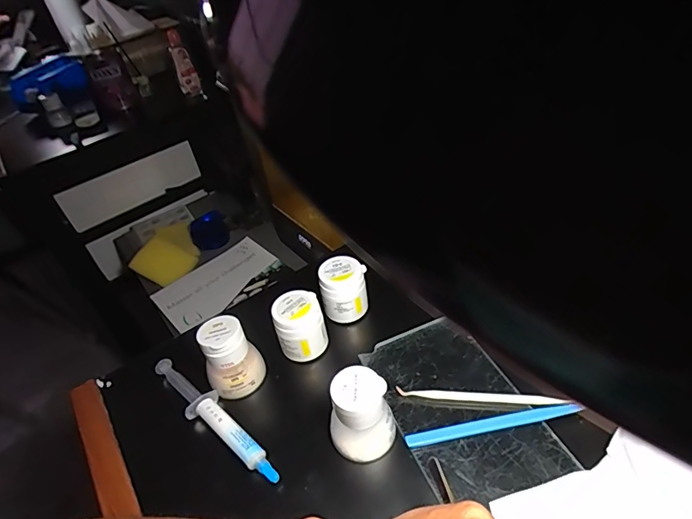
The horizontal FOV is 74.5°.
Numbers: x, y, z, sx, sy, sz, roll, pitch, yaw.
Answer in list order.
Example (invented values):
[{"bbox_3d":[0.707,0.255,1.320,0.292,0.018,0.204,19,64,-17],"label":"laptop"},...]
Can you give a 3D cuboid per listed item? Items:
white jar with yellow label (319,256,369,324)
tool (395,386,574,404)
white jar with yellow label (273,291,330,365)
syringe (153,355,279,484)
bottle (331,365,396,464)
[{"bbox_3d":[-0.001,0.031,0.449,0.046,0.053,0.049,-3,42,8],"label":"white jar with yellow label"},{"bbox_3d":[0.109,0.111,0.366,0.132,0.005,0.007,-1,42,11],"label":"tool"},{"bbox_3d":[-0.042,0.061,0.418,0.046,0.052,0.043,-6,41,5],"label":"white jar with yellow label"},{"bbox_3d":[-0.110,0.129,0.376,0.152,0.019,0.026,28,54,36],"label":"syringe"},{"bbox_3d":[0.010,0.115,0.336,0.040,0.058,0.040,-6,41,5],"label":"bottle"}]

